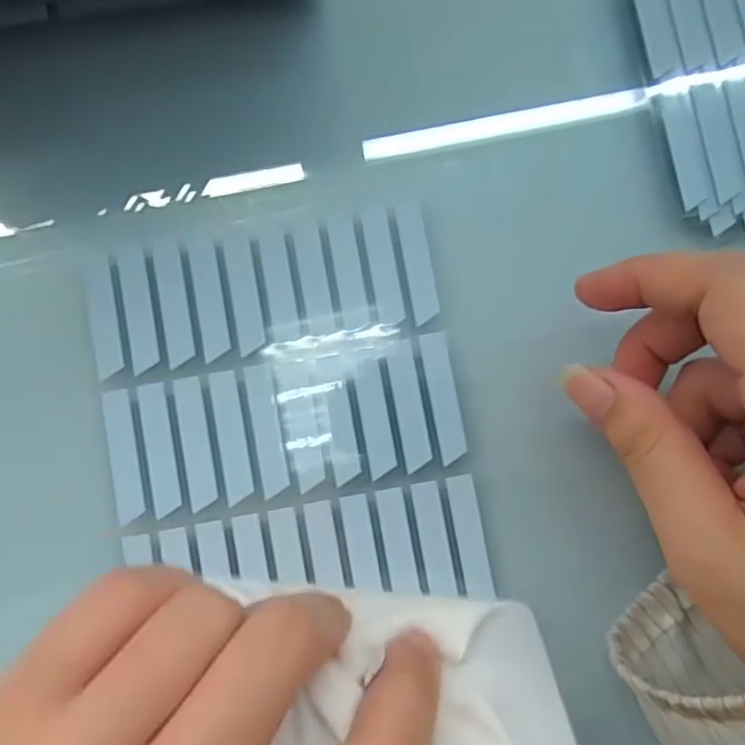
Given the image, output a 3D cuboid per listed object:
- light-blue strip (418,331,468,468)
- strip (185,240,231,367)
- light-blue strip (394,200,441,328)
[{"bbox_3d":[0.023,0.008,0.196,0.009,0.004,0.042,-10,86,-3],"label":"light-blue strip"},{"bbox_3d":[-0.054,-0.025,0.198,0.009,0.004,0.040,-10,85,-1],"label":"strip"},{"bbox_3d":[0.015,-0.037,0.200,0.009,0.004,0.040,-11,85,-1],"label":"light-blue strip"}]

